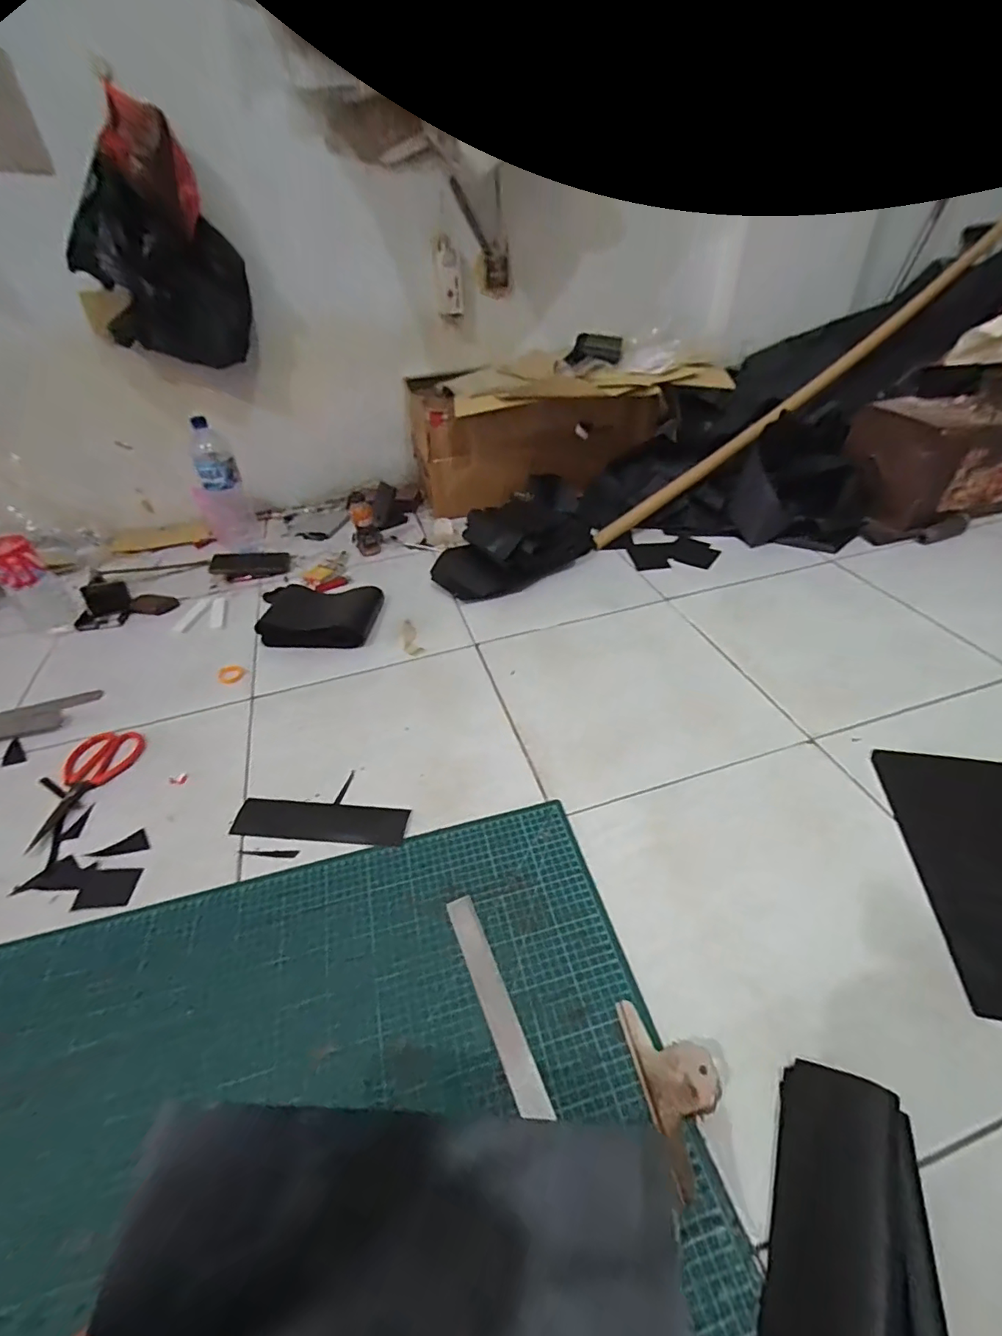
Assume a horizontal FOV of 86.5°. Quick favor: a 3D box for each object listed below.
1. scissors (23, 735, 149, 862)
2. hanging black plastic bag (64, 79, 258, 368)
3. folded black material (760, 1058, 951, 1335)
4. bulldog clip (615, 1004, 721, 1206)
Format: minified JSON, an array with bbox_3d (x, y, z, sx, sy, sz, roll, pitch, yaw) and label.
[{"bbox_3d":[-0.608,0.175,0.772,0.087,0.020,0.221,-2,41,3],"label":"scissors"},{"bbox_3d":[-0.696,-0.840,1.079,0.304,0.394,0.137,-18,42,-16],"label":"hanging black plastic bag"},{"bbox_3d":[0.245,0.430,0.372,0.114,0.040,0.249,11,43,17],"label":"folded black material"},{"bbox_3d":[0.157,0.358,0.467,0.063,0.035,0.134,-12,41,-8],"label":"bulldog clip"}]

